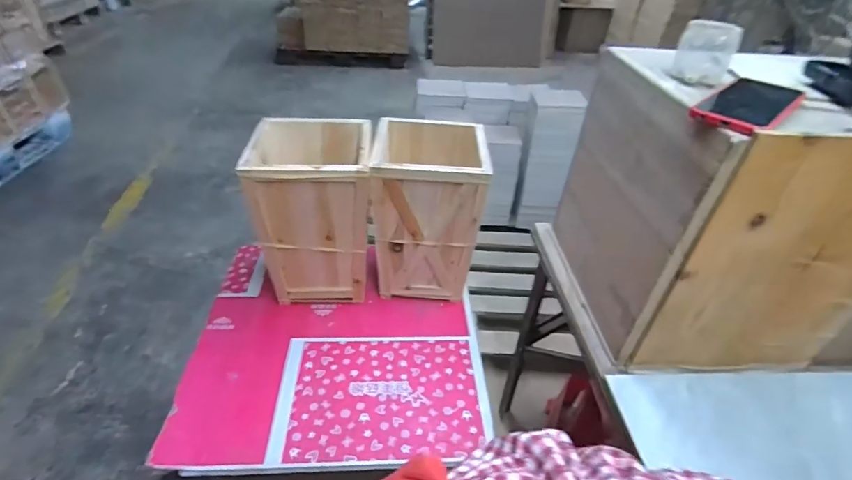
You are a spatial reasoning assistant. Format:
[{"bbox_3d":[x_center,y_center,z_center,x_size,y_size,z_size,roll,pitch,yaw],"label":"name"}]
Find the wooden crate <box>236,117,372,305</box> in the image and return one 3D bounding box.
[{"bbox_3d":[-0.249,-0.047,1.032,0.242,0.388,0.222,0,37,-6],"label":"wooden crate"}]

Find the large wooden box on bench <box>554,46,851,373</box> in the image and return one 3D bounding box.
[{"bbox_3d":[0.502,-0.050,0.678,0.498,0.358,0.329,1,37,-4],"label":"large wooden box on bench"}]

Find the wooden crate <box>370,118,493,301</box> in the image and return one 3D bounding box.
[{"bbox_3d":[-0.004,-0.066,1.060,0.239,0.356,0.256,1,37,-4],"label":"wooden crate"}]

